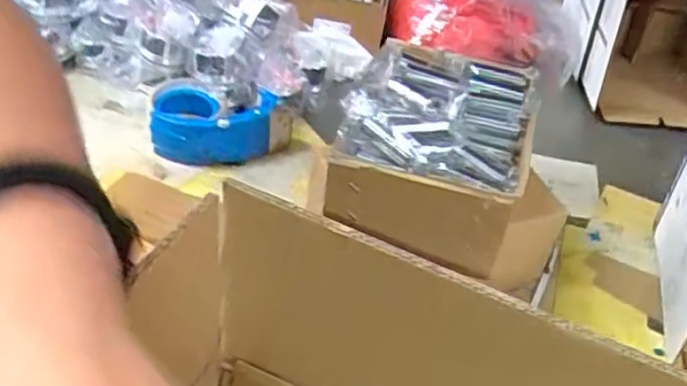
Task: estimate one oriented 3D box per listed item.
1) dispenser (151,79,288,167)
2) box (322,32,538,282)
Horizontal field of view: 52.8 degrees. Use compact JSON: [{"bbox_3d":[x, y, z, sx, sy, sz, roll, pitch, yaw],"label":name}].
[{"bbox_3d":[-0.155,-0.084,0.794,0.155,0.055,0.104,12,42,6],"label":"dispenser"},{"bbox_3d":[0.082,-0.042,0.586,0.152,0.083,0.204,17,43,12],"label":"box"}]

